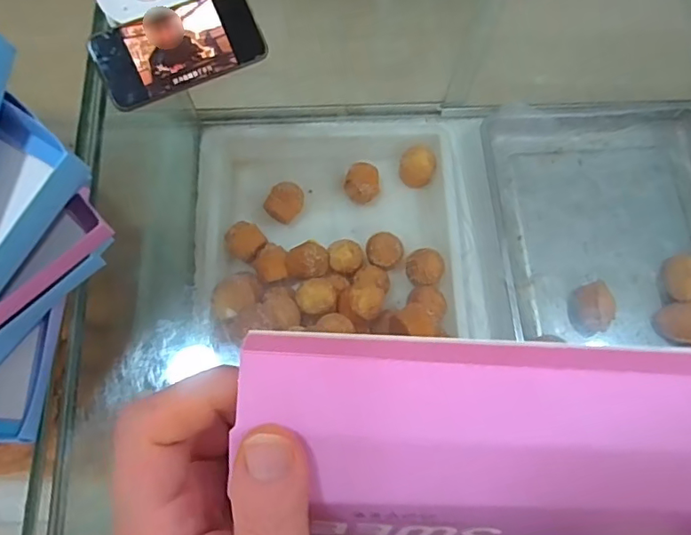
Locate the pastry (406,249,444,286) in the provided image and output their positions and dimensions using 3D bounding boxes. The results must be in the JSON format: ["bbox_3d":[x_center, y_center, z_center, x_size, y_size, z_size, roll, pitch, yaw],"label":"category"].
[{"bbox_3d":[0.120,0.001,0.804,0.055,0.053,0.059,0,74,-1],"label":"pastry"}]

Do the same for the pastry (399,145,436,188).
[{"bbox_3d":[0.116,-0.161,0.849,0.054,0.048,0.052,0,74,-1],"label":"pastry"}]

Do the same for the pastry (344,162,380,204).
[{"bbox_3d":[0.027,-0.134,0.841,0.055,0.044,0.052,0,74,-1],"label":"pastry"}]

